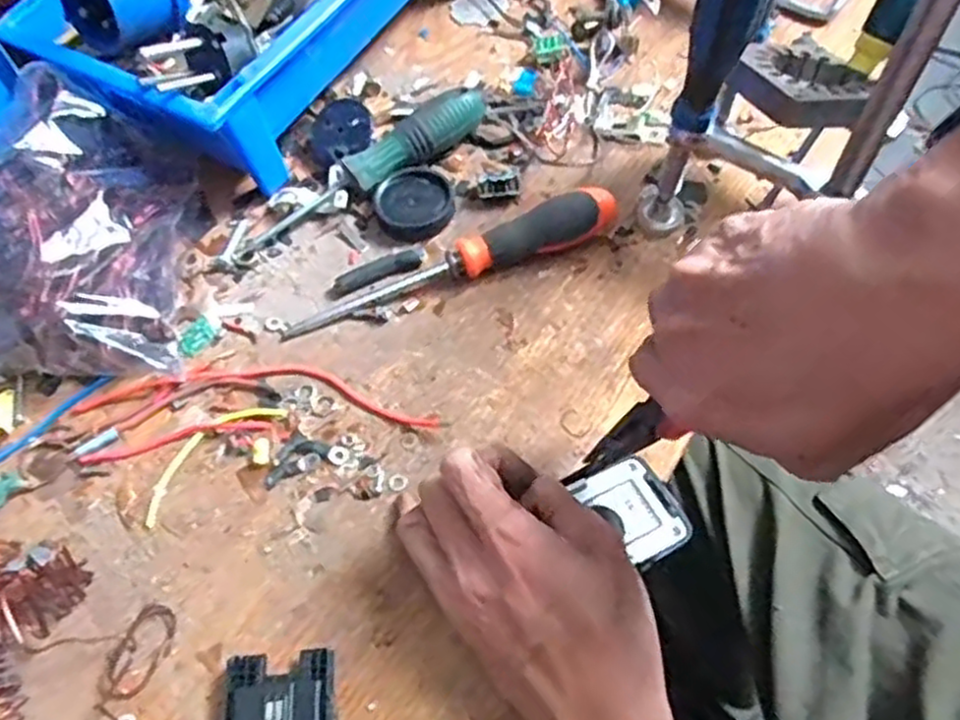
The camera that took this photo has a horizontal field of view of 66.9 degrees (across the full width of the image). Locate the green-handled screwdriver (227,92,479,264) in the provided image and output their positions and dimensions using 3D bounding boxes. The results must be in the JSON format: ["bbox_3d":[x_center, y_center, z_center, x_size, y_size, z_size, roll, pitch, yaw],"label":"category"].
[{"bbox_3d":[-0.078,-0.123,0.488,0.188,0.036,0.028,-34,61,-13],"label":"green-handled screwdriver"}]

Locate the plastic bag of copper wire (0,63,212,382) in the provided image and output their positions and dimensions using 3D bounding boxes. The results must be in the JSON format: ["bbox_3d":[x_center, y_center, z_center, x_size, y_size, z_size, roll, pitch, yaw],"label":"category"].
[{"bbox_3d":[-0.252,-0.084,0.453,0.140,0.075,0.193,-1,60,3],"label":"plastic bag of copper wire"}]

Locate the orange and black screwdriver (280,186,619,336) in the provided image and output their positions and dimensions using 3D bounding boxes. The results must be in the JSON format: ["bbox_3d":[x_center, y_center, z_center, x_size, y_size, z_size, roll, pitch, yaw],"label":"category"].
[{"bbox_3d":[-0.016,-0.062,0.450,0.208,0.038,0.026,-21,59,-6],"label":"orange and black screwdriver"}]

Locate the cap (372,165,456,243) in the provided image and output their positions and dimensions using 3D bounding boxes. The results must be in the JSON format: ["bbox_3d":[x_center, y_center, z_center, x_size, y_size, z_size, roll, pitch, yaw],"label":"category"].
[{"bbox_3d":[-0.044,-0.107,0.486,0.051,0.014,0.056,-3,59,5],"label":"cap"}]

